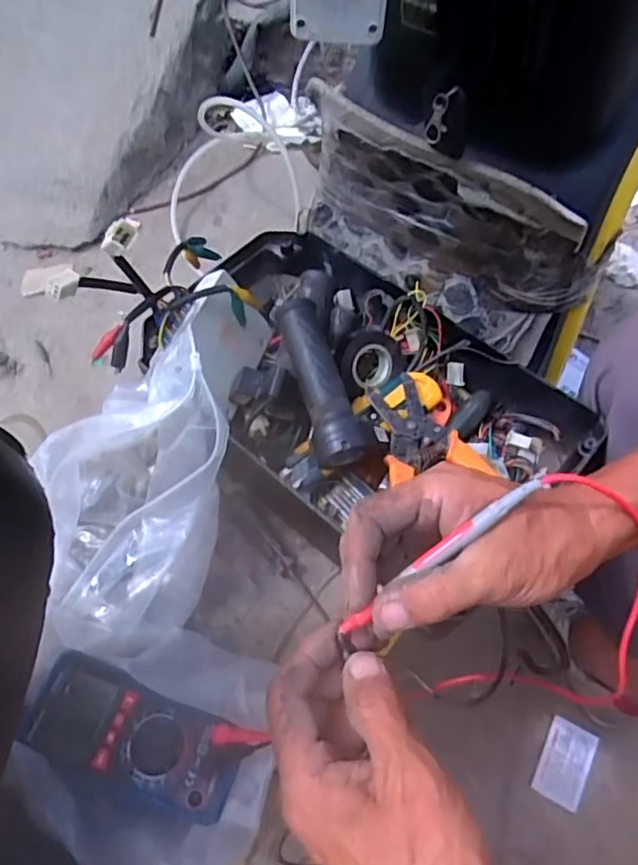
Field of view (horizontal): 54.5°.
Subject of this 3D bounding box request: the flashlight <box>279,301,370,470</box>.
[{"bbox_3d":[0.000,-0.042,0.493,0.040,0.032,0.137,-17,72,-9],"label":"flashlight"}]

